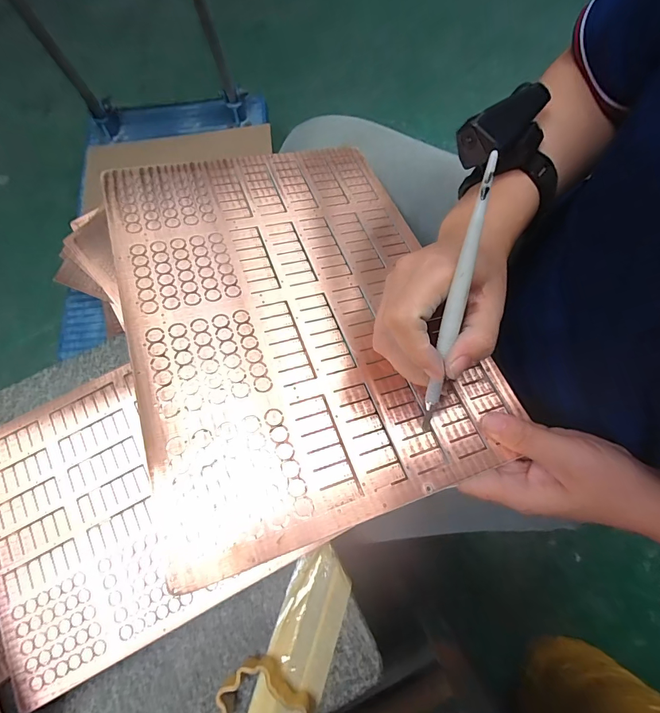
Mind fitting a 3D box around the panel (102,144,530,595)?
[{"bbox_3d":[-0.025,-0.046,0.290,0.236,0.004,0.321,-15,64,-17],"label":"panel"}]

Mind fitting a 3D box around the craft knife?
[{"bbox_3d":[0.068,-0.026,0.210,0.009,0.007,0.146,9,110,3],"label":"craft knife"}]

